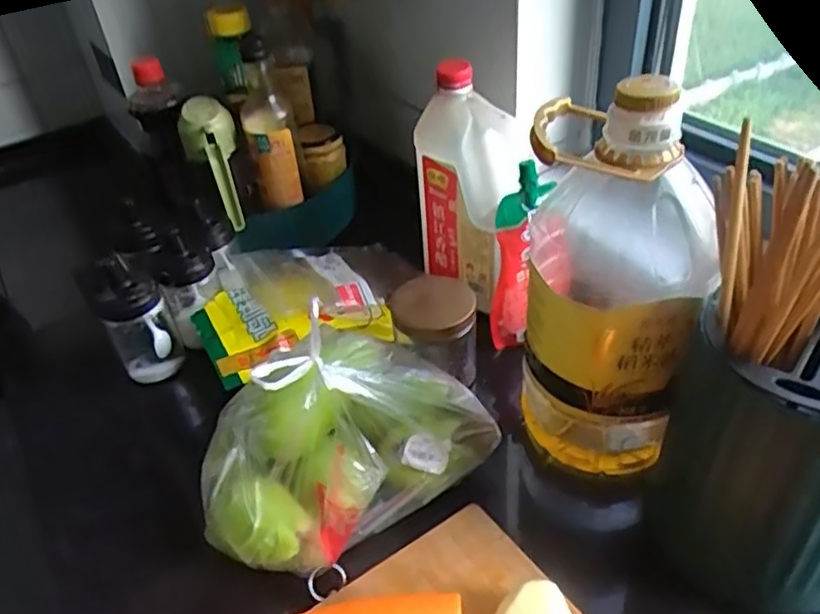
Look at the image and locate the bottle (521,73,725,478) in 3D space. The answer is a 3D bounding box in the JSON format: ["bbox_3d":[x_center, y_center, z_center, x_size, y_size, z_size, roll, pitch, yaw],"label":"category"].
[{"bbox_3d":[0.162,-0.018,0.549,0.126,0.309,0.153,5,40,13],"label":"bottle"}]

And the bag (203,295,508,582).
[{"bbox_3d":[-0.058,0.086,0.536,0.242,0.139,0.144,-27,44,-25],"label":"bag"}]

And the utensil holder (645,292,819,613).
[{"bbox_3d":[0.256,0.098,0.465,0.147,0.196,0.139,24,47,31],"label":"utensil holder"}]

